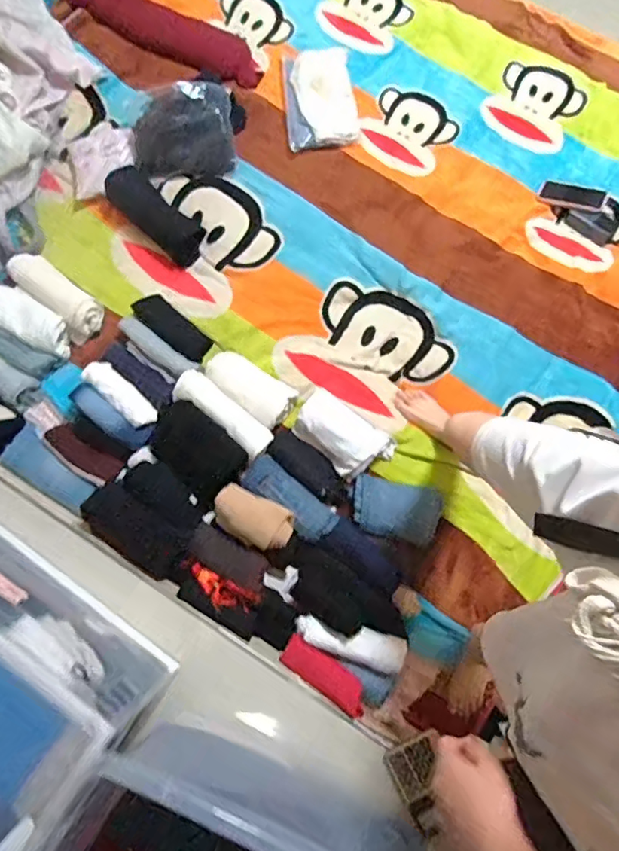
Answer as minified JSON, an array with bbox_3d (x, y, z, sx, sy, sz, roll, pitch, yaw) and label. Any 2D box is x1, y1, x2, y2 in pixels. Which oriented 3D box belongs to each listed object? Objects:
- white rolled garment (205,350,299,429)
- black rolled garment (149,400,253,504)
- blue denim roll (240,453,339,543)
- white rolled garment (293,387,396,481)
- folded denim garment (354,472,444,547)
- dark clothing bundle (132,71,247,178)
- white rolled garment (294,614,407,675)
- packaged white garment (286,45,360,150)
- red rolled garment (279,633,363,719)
[{"bbox_3d":[-0.160,-0.105,1.380,0.244,0.065,0.123,33,84,8],"label":"white rolled garment"},{"bbox_3d":[-0.294,0.052,1.319,0.284,0.074,0.163,43,86,9],"label":"black rolled garment"},{"bbox_3d":[-0.048,0.184,1.307,0.253,0.076,0.095,40,85,8],"label":"blue denim roll"},{"bbox_3d":[0.081,0.025,1.320,0.242,0.052,0.151,36,85,8],"label":"white rolled garment"},{"bbox_3d":[0.219,0.207,1.302,0.212,0.018,0.138,12,79,2],"label":"folded denim garment"},{"bbox_3d":[-0.345,-0.830,1.469,0.283,0.148,0.218,3,81,4],"label":"dark clothing bundle"},{"bbox_3d":[0.099,0.511,1.248,0.267,0.081,0.082,18,83,6],"label":"white rolled garment"},{"bbox_3d":[0.028,-0.962,1.528,0.208,0.072,0.297,-10,81,2],"label":"packaged white garment"},{"bbox_3d":[0.039,0.583,1.235,0.224,0.054,0.075,35,85,8],"label":"red rolled garment"}]

